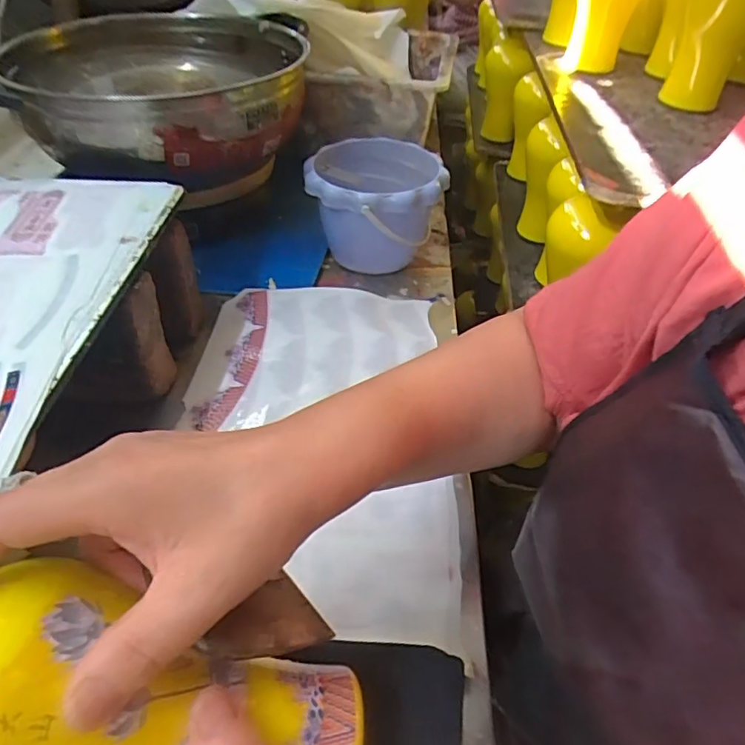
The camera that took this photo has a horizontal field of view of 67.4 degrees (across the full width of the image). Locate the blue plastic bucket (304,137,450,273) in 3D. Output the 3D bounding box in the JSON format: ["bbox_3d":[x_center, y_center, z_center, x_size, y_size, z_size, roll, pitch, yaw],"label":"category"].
[{"bbox_3d":[0.002,-0.190,0.653,0.149,0.108,0.158,2,44,-2],"label":"blue plastic bucket"}]

